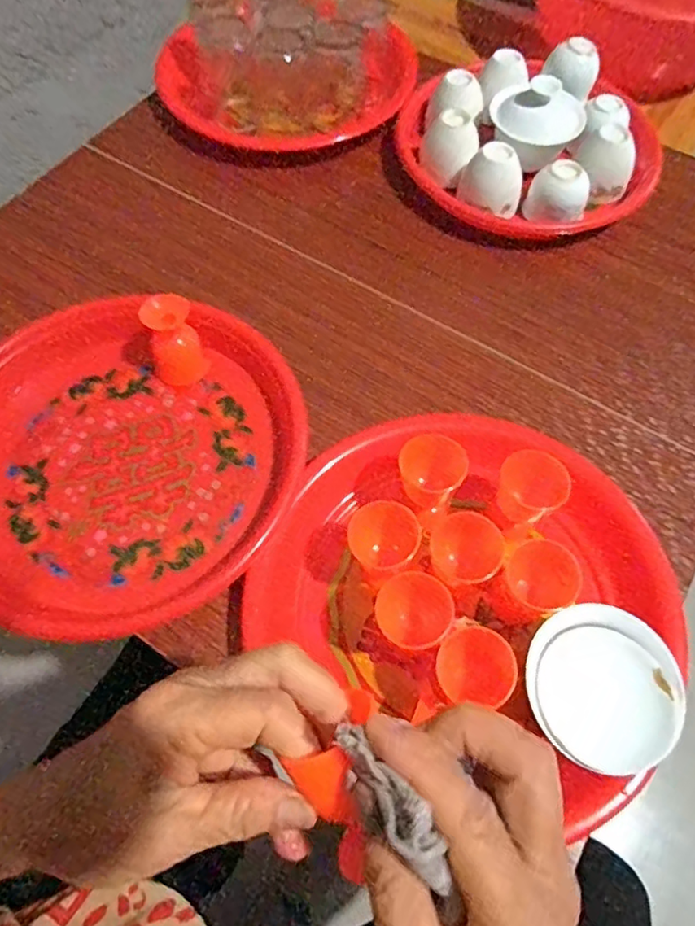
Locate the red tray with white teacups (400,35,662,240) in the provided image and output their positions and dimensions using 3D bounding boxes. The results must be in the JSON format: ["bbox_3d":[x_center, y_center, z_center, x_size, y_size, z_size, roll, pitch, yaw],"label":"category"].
[{"bbox_3d":[0.165,-0.300,0.540,0.196,0.070,0.197,-22,66,-12],"label":"red tray with white teacups"}]

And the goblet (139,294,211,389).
[{"bbox_3d":[-0.127,-0.088,0.435,0.037,0.060,0.033,-24,66,-13],"label":"goblet"}]

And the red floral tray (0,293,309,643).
[{"bbox_3d":[-0.160,-0.005,0.416,0.247,0.029,0.243,11,64,4],"label":"red floral tray"}]

